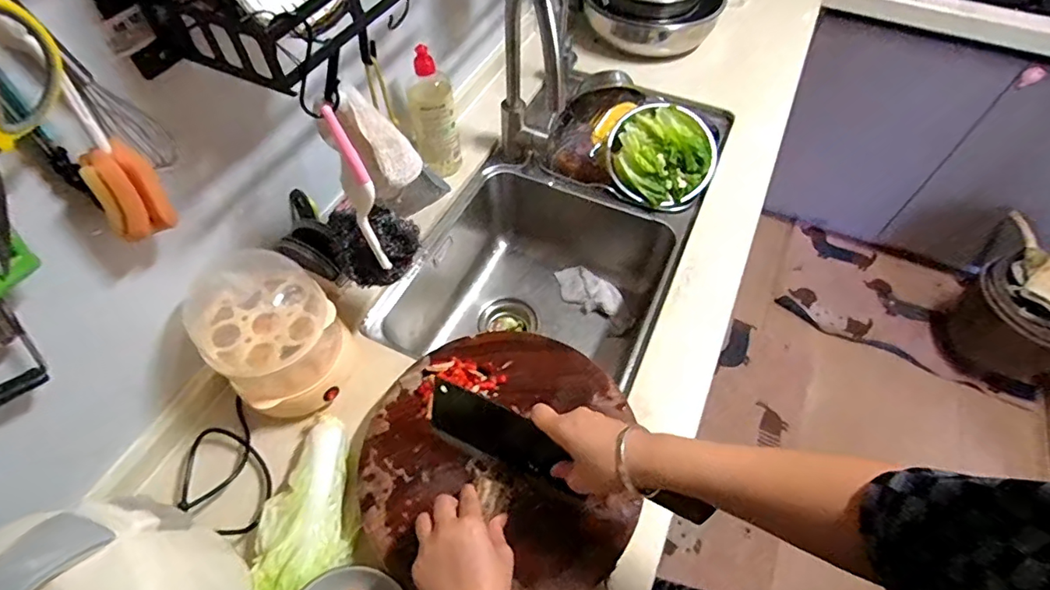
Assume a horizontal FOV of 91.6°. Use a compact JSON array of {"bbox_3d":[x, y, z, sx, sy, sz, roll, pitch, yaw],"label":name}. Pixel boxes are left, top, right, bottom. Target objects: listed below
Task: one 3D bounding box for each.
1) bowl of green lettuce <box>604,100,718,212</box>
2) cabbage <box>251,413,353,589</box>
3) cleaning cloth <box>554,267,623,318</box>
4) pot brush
[{"bbox_3d":[0.244,-0.246,0.922,0.181,0.099,0.179,1,55,-1],"label":"bowl of green lettuce"},{"bbox_3d":[-0.244,0.234,0.567,0.092,0.051,0.198,-9,56,-7],"label":"cabbage"},{"bbox_3d":[0.123,-0.010,1.001,0.142,0.029,0.079,29,60,18],"label":"cleaning cloth"},{"bbox_3d":[-0.175,-0.100,0.553,0.095,0.193,0.081,-17,58,-12],"label":"pot brush"}]

